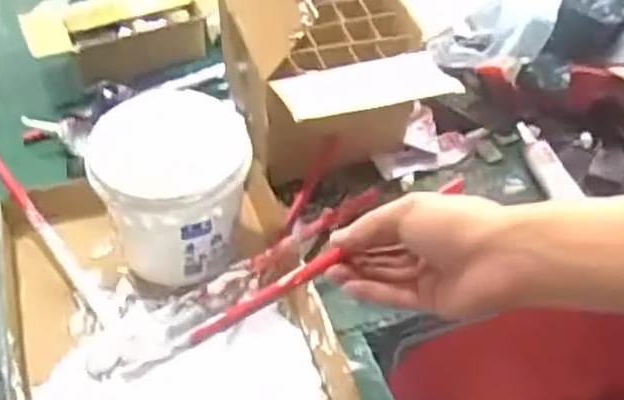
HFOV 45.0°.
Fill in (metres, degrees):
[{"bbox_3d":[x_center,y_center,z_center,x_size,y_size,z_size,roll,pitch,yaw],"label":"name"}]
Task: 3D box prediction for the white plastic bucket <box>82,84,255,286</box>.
[{"bbox_3d":[-0.110,-0.006,0.618,0.124,0.124,0.115,2,49,-2],"label":"white plastic bucket"}]

